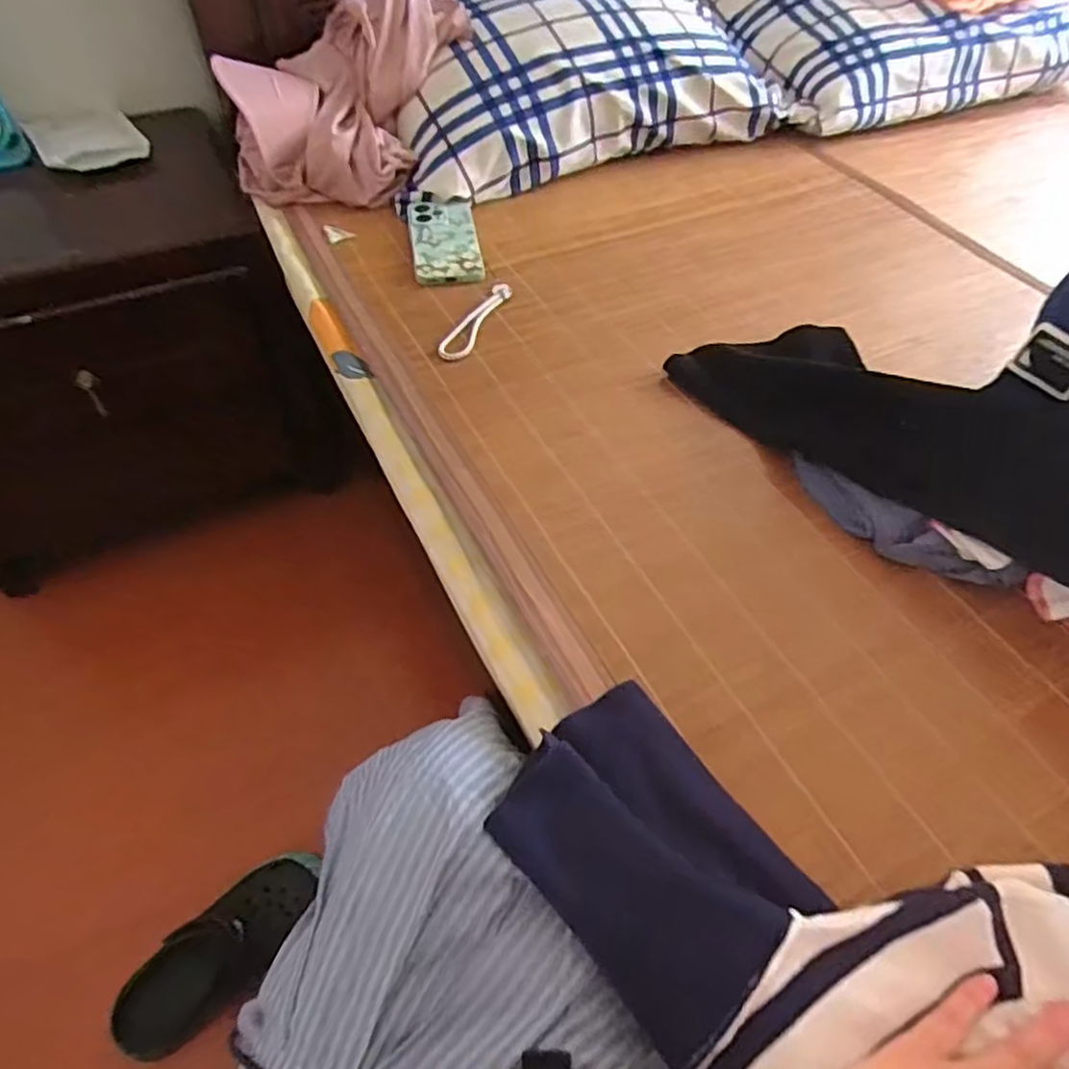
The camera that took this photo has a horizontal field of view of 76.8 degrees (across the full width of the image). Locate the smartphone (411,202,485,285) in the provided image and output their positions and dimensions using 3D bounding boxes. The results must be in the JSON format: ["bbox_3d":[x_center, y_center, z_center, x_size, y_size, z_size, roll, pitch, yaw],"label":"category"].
[{"bbox_3d":[-0.105,-0.348,0.798,0.076,0.014,0.167,-7,52,-6],"label":"smartphone"}]

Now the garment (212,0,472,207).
[{"bbox_3d":[-0.239,-0.558,0.859,0.221,0.175,0.295,17,54,13],"label":"garment"}]

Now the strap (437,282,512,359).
[{"bbox_3d":[-0.061,-0.226,0.711,0.033,0.006,0.140,18,54,13],"label":"strap"}]

